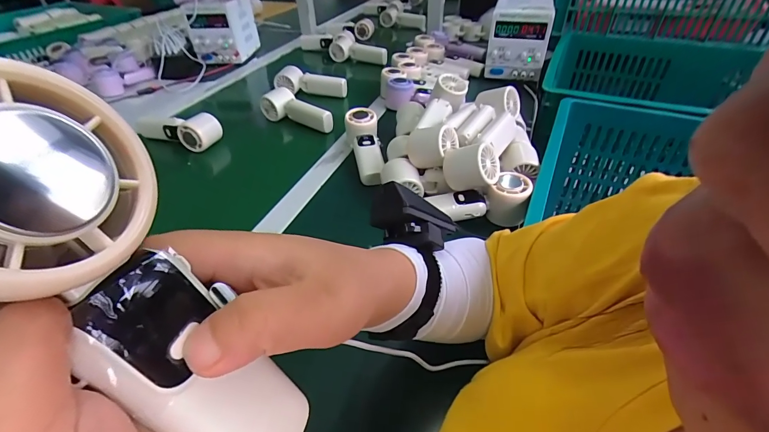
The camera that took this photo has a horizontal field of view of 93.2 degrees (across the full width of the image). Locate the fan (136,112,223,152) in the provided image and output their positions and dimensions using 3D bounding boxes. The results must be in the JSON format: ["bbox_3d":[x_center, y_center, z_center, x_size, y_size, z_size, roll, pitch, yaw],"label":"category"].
[{"bbox_3d":[-0.394,-0.170,0.693,0.164,0.049,0.057,12,42,15],"label":"fan"}]

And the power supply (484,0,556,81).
[{"bbox_3d":[0.319,-0.419,0.858,0.127,0.156,0.139,14,42,17],"label":"power supply"}]

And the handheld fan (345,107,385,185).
[{"bbox_3d":[-0.030,-0.113,0.614,0.051,0.051,0.161,-7,54,-8],"label":"handheld fan"}]

